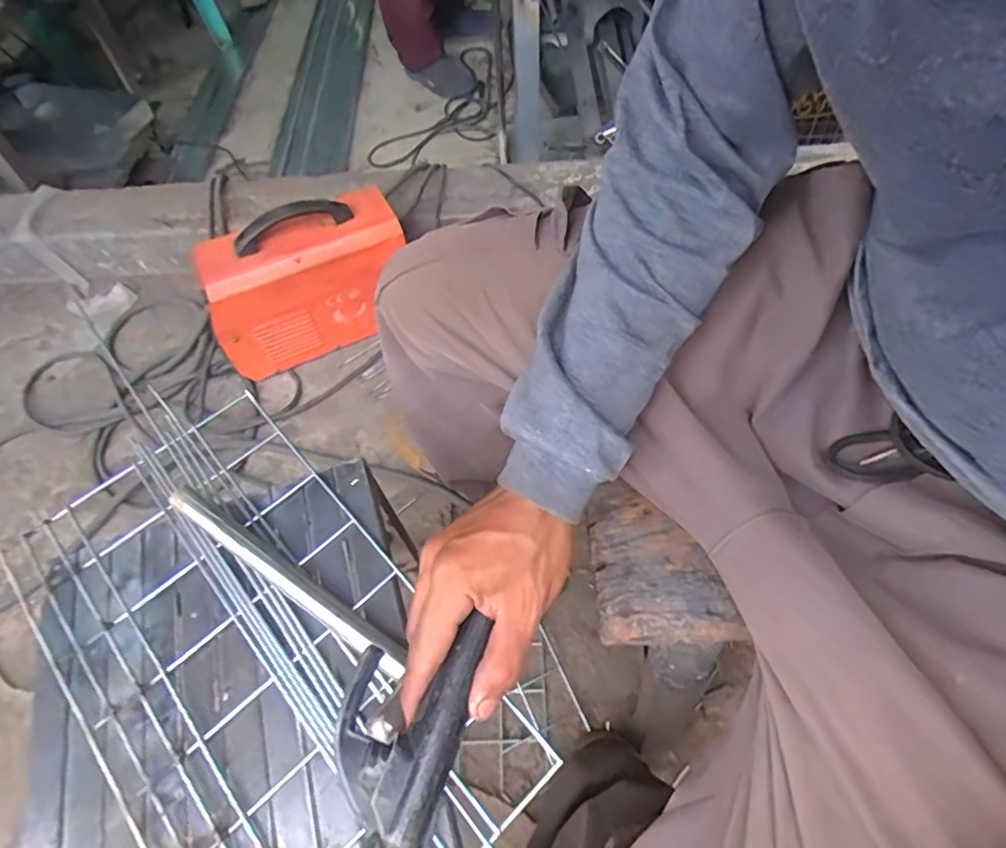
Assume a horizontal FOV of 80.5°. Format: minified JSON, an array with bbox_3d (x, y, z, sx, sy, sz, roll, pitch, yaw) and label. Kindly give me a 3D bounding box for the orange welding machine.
[{"bbox_3d":[-0.320,-0.238,0.982,0.318,0.235,0.122,-26,61,-12],"label":"orange welding machine"}]

